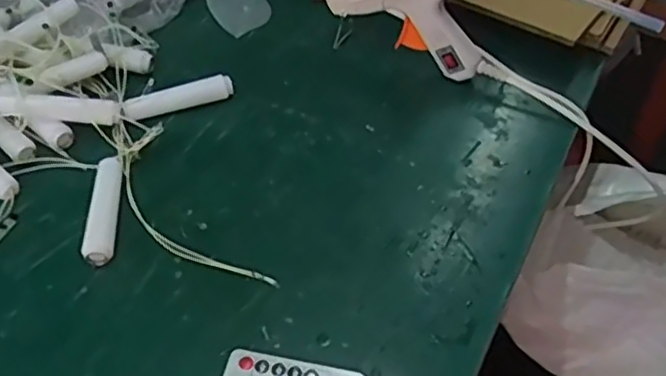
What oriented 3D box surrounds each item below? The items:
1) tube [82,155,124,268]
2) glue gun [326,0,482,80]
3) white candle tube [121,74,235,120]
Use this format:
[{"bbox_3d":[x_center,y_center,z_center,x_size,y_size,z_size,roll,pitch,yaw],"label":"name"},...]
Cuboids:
[{"bbox_3d":[-0.163,0.014,0.477,0.018,0.013,0.094,-5,47,-5],"label":"tube"},{"bbox_3d":[0.059,-0.149,0.567,0.139,0.109,0.024,19,50,16],"label":"glue gun"},{"bbox_3d":[-0.127,-0.073,0.555,0.091,0.023,0.016,-22,51,-20],"label":"white candle tube"}]

